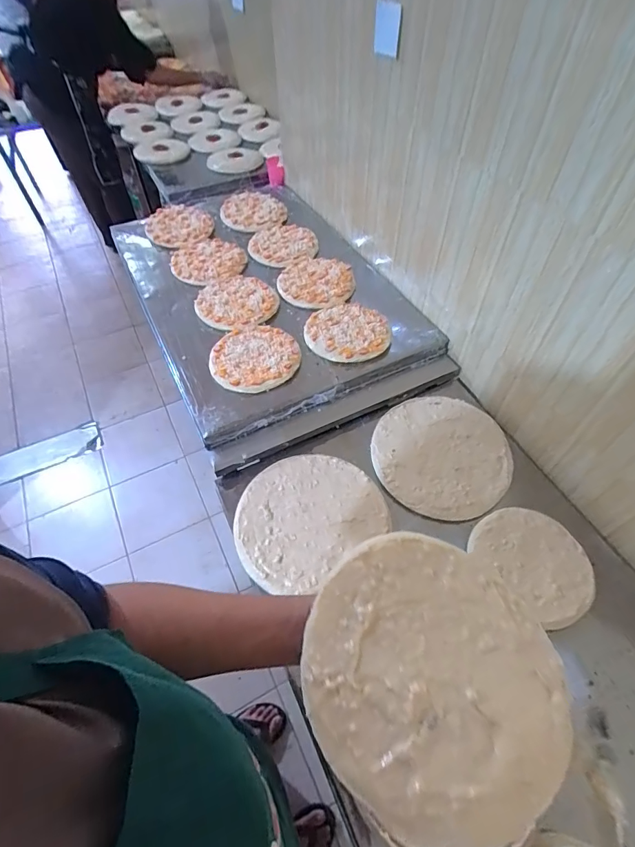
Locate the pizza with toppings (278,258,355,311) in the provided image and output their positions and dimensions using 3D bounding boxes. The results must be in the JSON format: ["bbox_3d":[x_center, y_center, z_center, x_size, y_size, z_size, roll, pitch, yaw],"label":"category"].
[{"bbox_3d":[-0.003,-0.376,1.119,0.190,0.023,0.188,0,54,0],"label":"pizza with toppings"}]

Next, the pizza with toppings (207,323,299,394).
[{"bbox_3d":[-0.140,-0.149,0.940,0.193,0.021,0.184,-14,55,-10],"label":"pizza with toppings"}]

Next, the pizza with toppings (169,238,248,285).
[{"bbox_3d":[-0.305,-0.458,1.172,0.203,0.017,0.203,0,54,0],"label":"pizza with toppings"}]

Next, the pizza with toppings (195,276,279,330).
[{"bbox_3d":[-0.202,-0.311,1.067,0.190,0.020,0.195,0,54,0],"label":"pizza with toppings"}]

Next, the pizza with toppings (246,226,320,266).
[{"bbox_3d":[-0.098,-0.526,1.237,0.190,0.015,0.211,9,54,6],"label":"pizza with toppings"}]

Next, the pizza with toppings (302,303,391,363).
[{"bbox_3d":[0.068,-0.217,0.990,0.190,0.028,0.190,-7,54,-5],"label":"pizza with toppings"}]

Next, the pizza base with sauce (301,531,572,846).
[{"bbox_3d":[0.086,0.190,0.327,0.185,0.023,0.193,0,54,0],"label":"pizza base with sauce"}]

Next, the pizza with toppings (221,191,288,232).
[{"bbox_3d":[-0.204,-0.679,1.350,0.194,0.028,0.236,18,56,13],"label":"pizza with toppings"}]

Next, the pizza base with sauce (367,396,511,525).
[{"bbox_3d":[0.252,0.059,0.867,0.266,0.010,0.276,-8,54,-6],"label":"pizza base with sauce"}]

